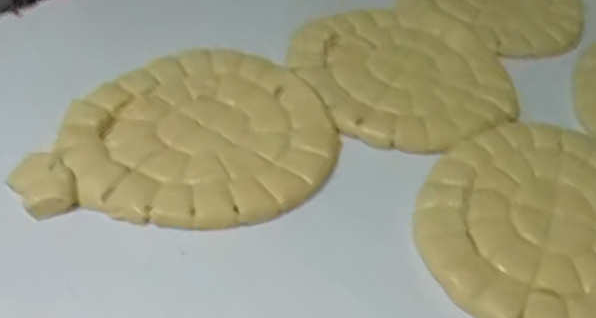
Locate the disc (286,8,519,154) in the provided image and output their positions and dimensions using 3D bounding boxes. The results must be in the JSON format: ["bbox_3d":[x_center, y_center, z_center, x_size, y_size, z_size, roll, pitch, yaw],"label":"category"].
[{"bbox_3d":[0.142,-0.126,0.845,0.269,0.021,0.305,-23,50,-24],"label":"disc"}]

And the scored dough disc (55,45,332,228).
[{"bbox_3d":[-0.115,-0.031,0.734,0.293,0.014,0.283,2,44,-2],"label":"scored dough disc"}]

